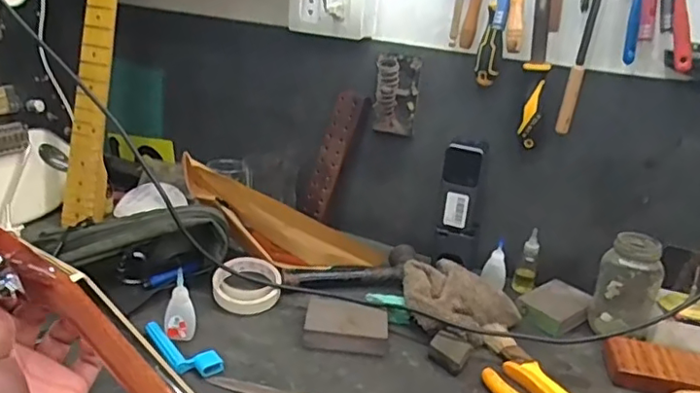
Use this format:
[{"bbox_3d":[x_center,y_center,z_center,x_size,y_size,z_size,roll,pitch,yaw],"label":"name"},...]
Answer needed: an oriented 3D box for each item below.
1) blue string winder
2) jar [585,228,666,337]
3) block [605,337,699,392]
[{"bbox_3d":[-0.192,0.173,0.646,0.106,0.020,0.042,16,24,24],"label":"blue string winder"},{"bbox_3d":[0.365,0.119,0.770,0.074,0.139,0.074,18,25,29],"label":"jar"},{"bbox_3d":[0.369,0.205,0.695,0.120,0.031,0.075,10,22,11],"label":"block"}]

